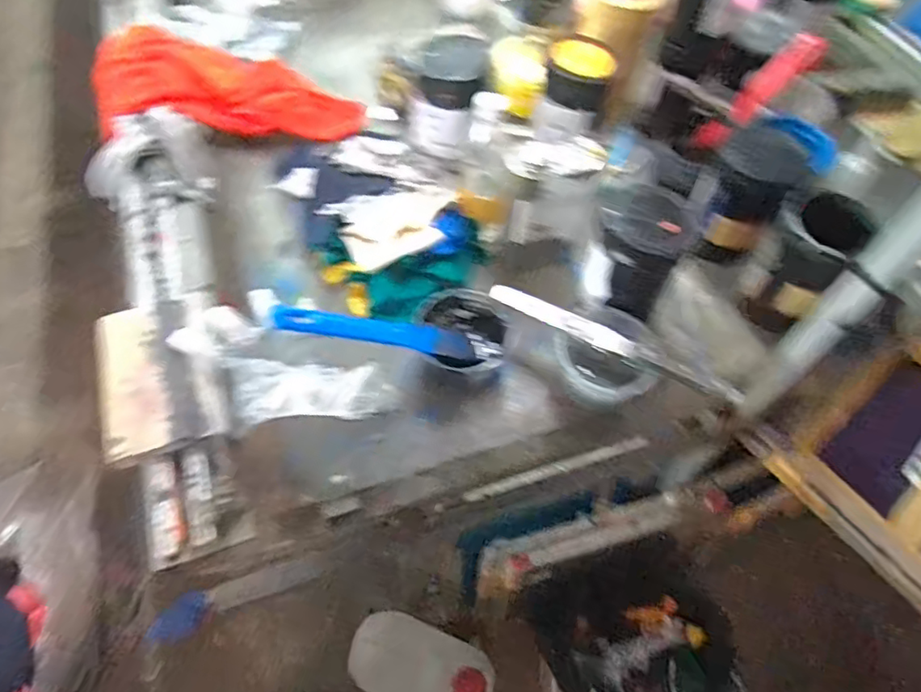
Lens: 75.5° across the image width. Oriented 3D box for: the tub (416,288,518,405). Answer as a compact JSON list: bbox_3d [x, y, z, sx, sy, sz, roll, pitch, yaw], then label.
[{"bbox_3d":[0.001,-0.001,0.728,0.115,0.073,0.122,2,57,-3],"label":"tub"}]

